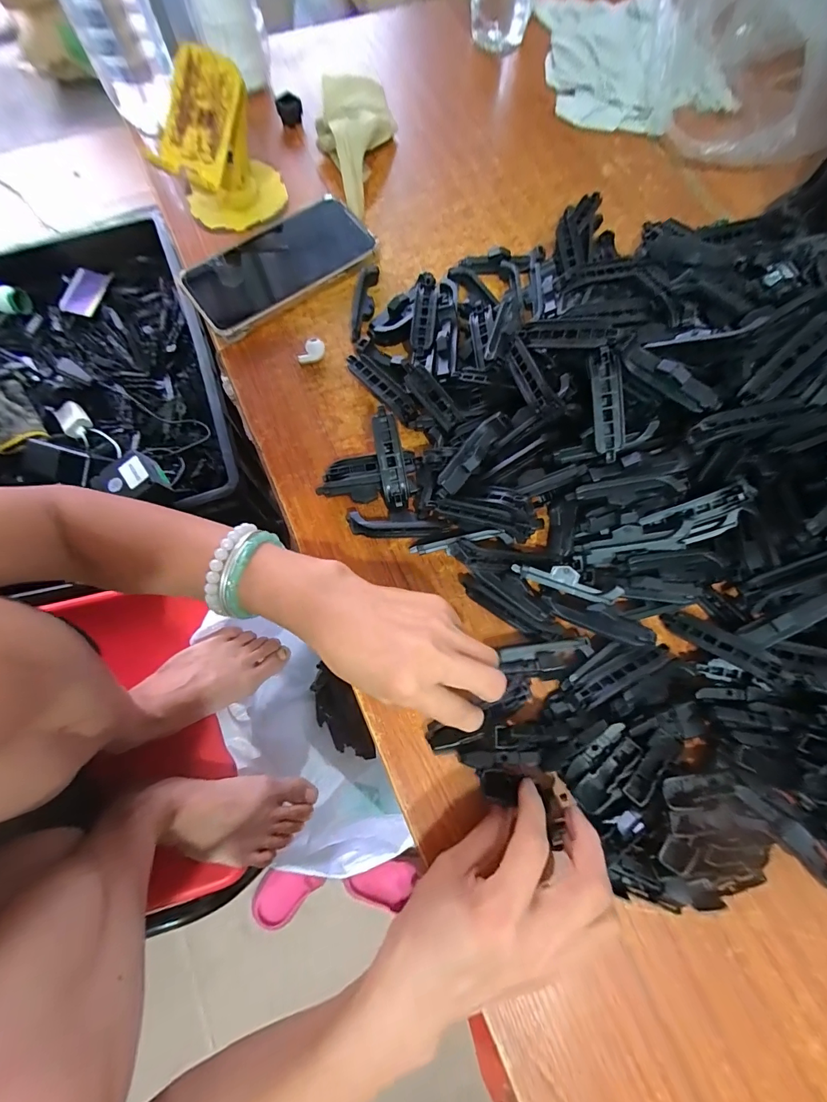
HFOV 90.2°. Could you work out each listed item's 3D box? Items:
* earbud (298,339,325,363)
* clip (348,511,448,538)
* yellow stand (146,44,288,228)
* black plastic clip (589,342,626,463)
[{"bbox_3d":[-0.087,-0.168,0.348,0.024,0.016,0.011,-25,76,-8],"label":"earbud"},{"bbox_3d":[-0.012,-0.020,0.310,0.072,0.017,0.016,0,74,-1],"label":"clip"},{"bbox_3d":[-0.174,-0.352,0.358,0.099,0.085,0.084,-20,76,-7],"label":"yellow stand"},{"bbox_3d":[0.131,-0.098,0.279,0.020,0.009,0.072,-7,94,-3],"label":"black plastic clip"}]

